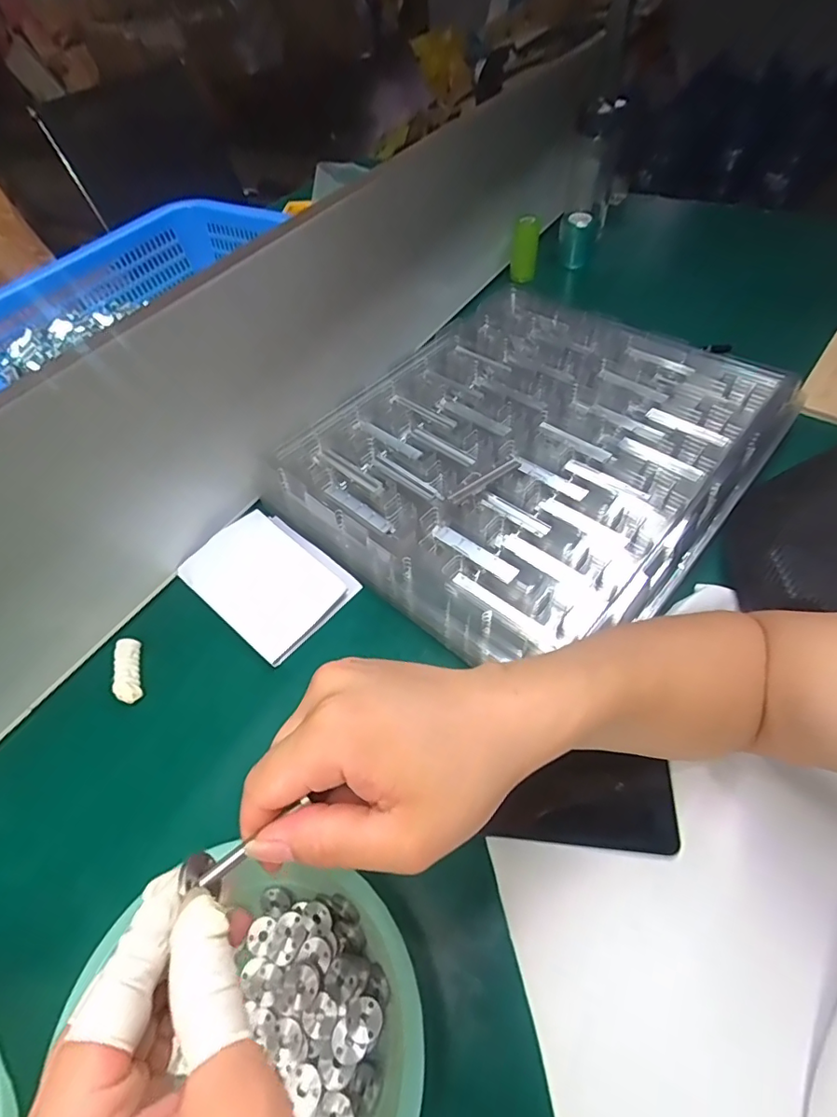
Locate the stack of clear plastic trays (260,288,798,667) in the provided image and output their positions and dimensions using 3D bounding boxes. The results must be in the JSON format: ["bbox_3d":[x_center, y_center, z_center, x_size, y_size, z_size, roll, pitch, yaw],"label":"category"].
[{"bbox_3d":[0.115,-0.117,0.547,0.384,0.054,0.441,34,63,26],"label":"stack of clear plastic trays"}]

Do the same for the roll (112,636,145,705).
[{"bbox_3d":[-0.252,0.096,0.455,0.019,0.013,0.059,-18,54,-8],"label":"roll"}]

